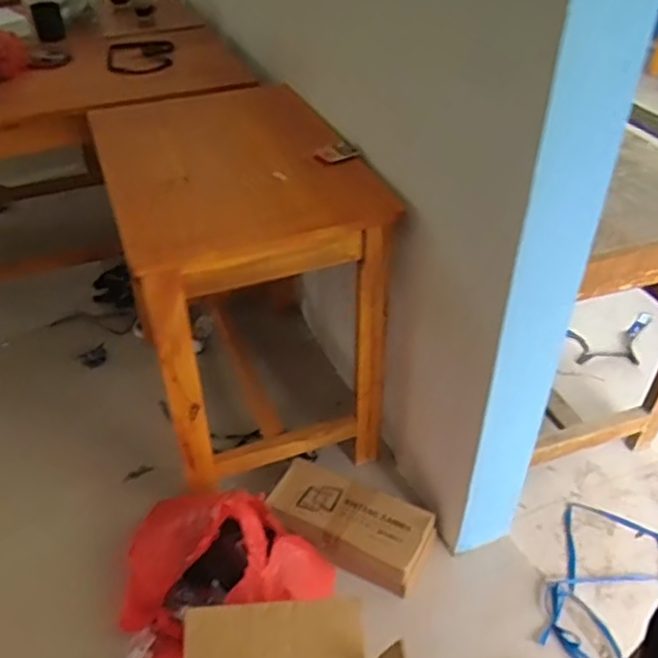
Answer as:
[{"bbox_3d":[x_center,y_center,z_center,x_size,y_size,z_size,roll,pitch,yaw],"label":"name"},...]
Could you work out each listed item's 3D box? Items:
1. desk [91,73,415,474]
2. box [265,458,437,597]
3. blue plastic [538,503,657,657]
[{"bbox_3d":[-0.213,-0.146,1.595,0.485,0.597,0.687,-15,42,-17],"label":"desk"},{"bbox_3d":[0.036,0.419,1.494,0.365,0.078,0.172,21,44,24],"label":"box"},{"bbox_3d":[0.601,0.554,1.475,0.239,0.048,0.419,20,44,21],"label":"blue plastic"}]

